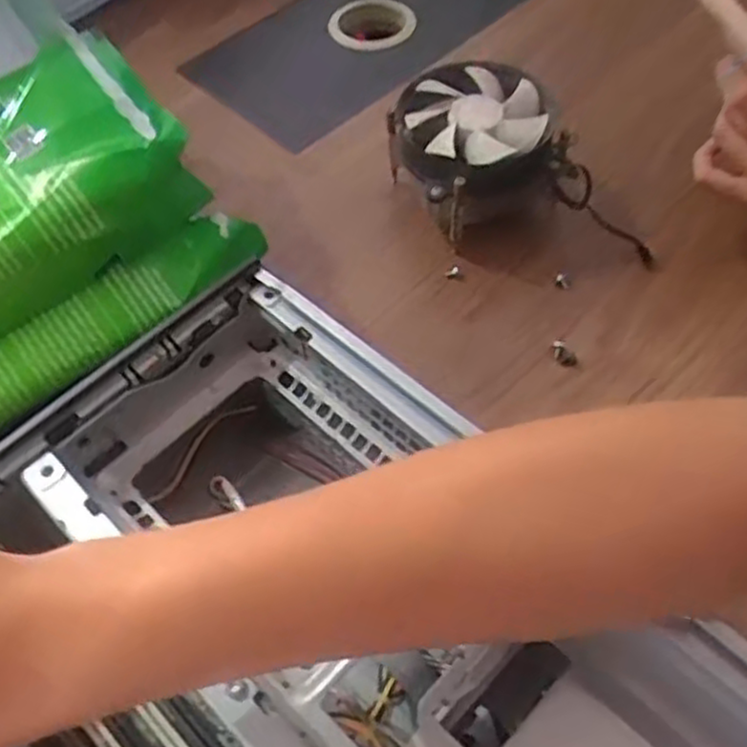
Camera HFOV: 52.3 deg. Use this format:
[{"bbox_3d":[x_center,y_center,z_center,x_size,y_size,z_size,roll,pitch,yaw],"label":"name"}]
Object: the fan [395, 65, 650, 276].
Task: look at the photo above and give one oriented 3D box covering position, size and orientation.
[{"bbox_3d":[0.089,-0.132,0.480,0.154,0.075,0.111,0,56,5],"label":"fan"}]

